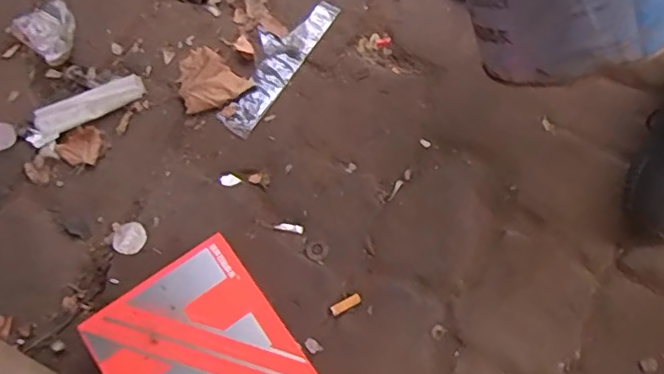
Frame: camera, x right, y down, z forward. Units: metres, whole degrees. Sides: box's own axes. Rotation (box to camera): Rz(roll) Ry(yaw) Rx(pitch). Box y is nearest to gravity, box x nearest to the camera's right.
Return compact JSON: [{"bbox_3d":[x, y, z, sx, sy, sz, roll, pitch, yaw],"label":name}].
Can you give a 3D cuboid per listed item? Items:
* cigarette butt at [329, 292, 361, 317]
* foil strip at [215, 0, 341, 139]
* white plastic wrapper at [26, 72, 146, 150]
[{"bbox_3d":[0.014,0.116,0.601,0.032,0.004,0.011,-29,74,-10],"label":"cigarette butt"},{"bbox_3d":[-0.068,-0.147,0.689,0.060,0.007,0.192,31,73,9],"label":"foil strip"},{"bbox_3d":[-0.267,-0.085,0.653,0.128,0.015,0.035,-29,74,-10],"label":"white plastic wrapper"}]

